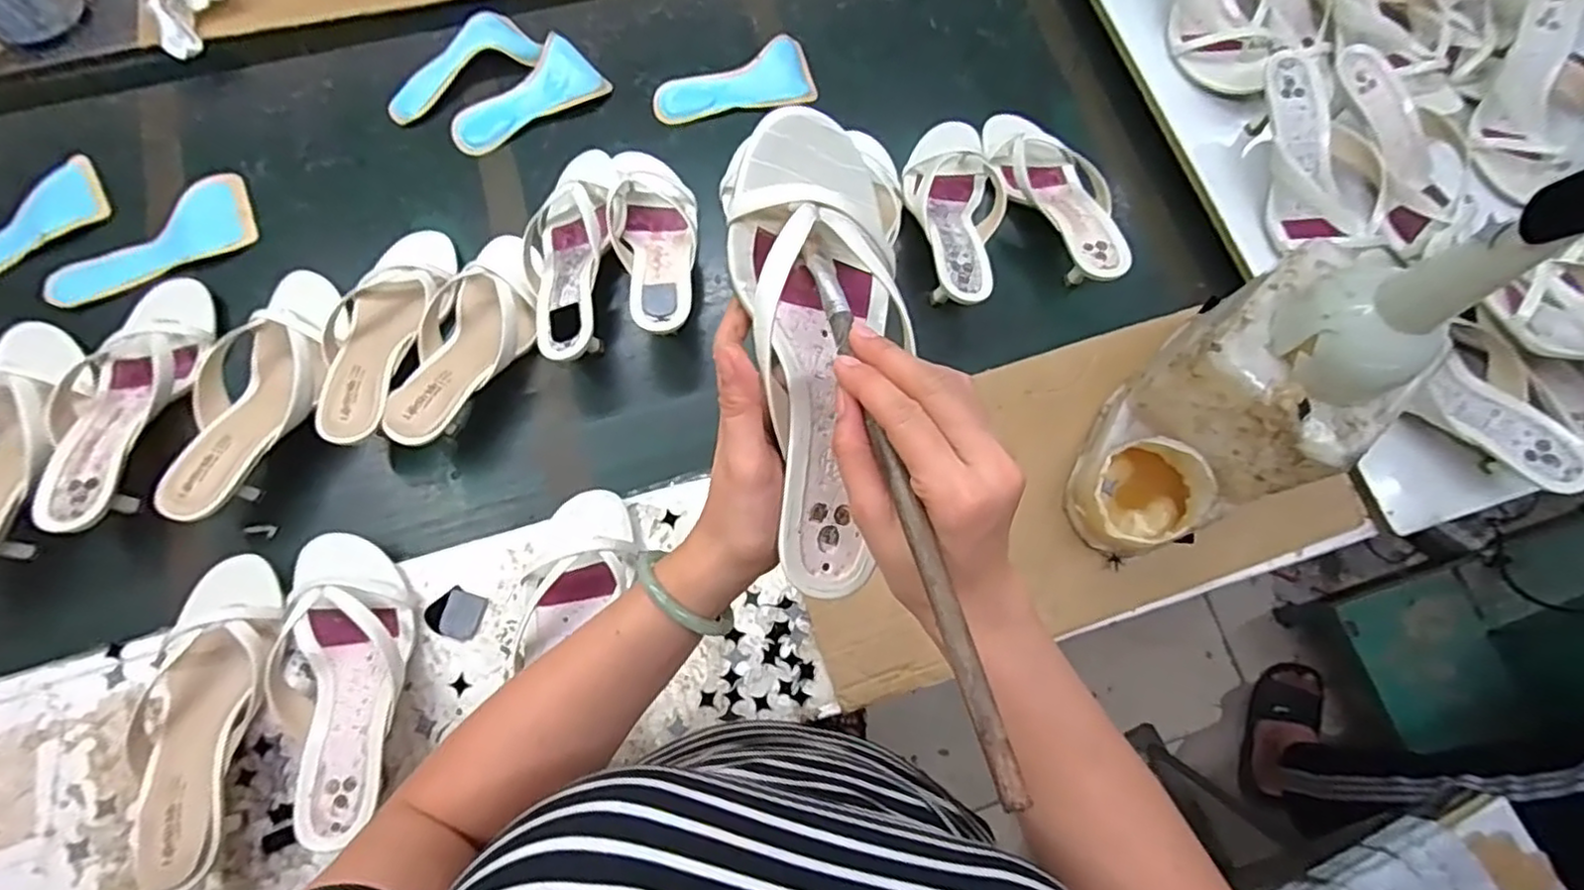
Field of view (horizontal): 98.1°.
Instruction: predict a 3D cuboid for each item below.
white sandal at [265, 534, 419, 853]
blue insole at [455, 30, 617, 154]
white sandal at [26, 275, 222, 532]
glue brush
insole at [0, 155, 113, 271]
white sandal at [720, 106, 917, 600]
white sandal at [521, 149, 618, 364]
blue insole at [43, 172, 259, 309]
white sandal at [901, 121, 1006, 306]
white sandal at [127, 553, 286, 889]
[{"bbox_3d":[-0.352,0.180,0.537,0.089,0.057,0.223,-7,75,-5],"label":"white sandal"},{"bbox_3d":[-0.295,-0.383,0.759,0.174,0.033,0.065,-37,79,-12],"label":"blue insole"},{"bbox_3d":[-0.602,-0.046,0.622,0.087,0.066,0.254,-2,74,-3],"label":"white sandal"},{"bbox_3d":[0.041,0.007,0.289,0.012,0.008,0.260,-13,58,-3],"label":"glue brush"},{"bbox_3d":[-0.808,-0.221,0.701,0.189,0.012,0.083,-35,79,-12],"label":"insole"},{"bbox_3d":[0.014,-0.045,0.347,0.087,0.072,0.235,-1,88,1],"label":"white sandal"},{"bbox_3d":[-0.223,-0.189,0.681,0.080,0.063,0.245,2,74,-2],"label":"white sandal"},{"bbox_3d":[-0.655,-0.206,0.703,0.193,0.010,0.095,-27,70,-7],"label":"blue insole"},{"bbox_3d":[0.165,-0.248,0.712,0.103,0.060,0.236,12,71,3],"label":"white sandal"},{"bbox_3d":[-0.450,0.199,0.529,0.090,0.058,0.229,-2,71,-2],"label":"white sandal"}]

